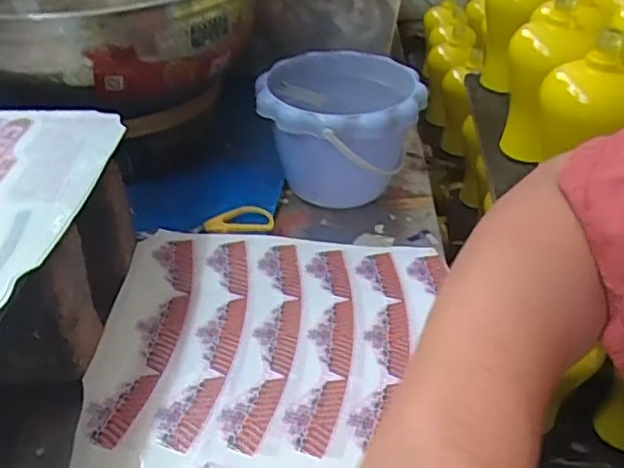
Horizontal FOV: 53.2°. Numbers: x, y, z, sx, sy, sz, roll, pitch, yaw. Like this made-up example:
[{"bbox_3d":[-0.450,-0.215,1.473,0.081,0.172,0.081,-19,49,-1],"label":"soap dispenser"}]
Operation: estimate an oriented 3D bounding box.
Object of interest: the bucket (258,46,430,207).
[{"bbox_3d":[0.028,-0.095,0.618,0.155,0.117,0.158,9,39,11],"label":"bucket"}]

